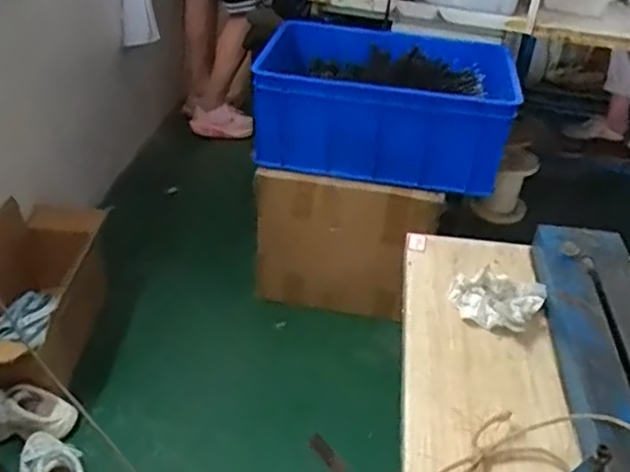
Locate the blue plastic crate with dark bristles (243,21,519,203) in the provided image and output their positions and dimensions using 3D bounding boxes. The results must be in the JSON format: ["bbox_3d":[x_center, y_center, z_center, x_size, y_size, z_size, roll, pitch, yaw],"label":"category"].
[{"bbox_3d":[0.162,-0.304,1.471,0.558,0.268,0.311,9,36,7],"label":"blue plastic crate with dark bristles"}]

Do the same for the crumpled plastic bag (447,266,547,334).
[{"bbox_3d":[0.205,0.071,0.721,0.100,0.028,0.071,17,37,17],"label":"crumpled plastic bag"}]

